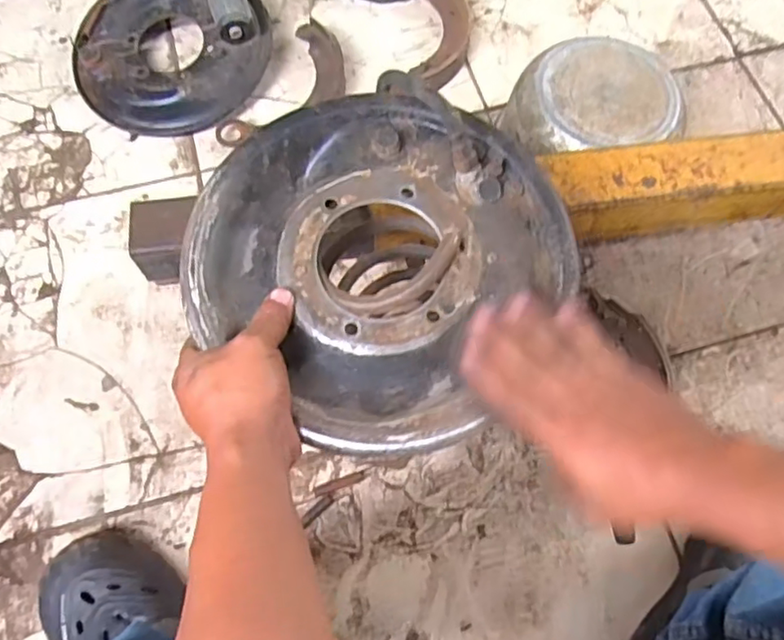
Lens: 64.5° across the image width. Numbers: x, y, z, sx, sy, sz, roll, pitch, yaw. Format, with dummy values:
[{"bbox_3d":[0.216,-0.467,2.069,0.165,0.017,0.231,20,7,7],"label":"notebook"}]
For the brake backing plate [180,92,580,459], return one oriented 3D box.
[{"bbox_3d":[-0.008,-0.048,0.439,0.247,0.044,0.246,38,74,11],"label":"brake backing plate"}]

